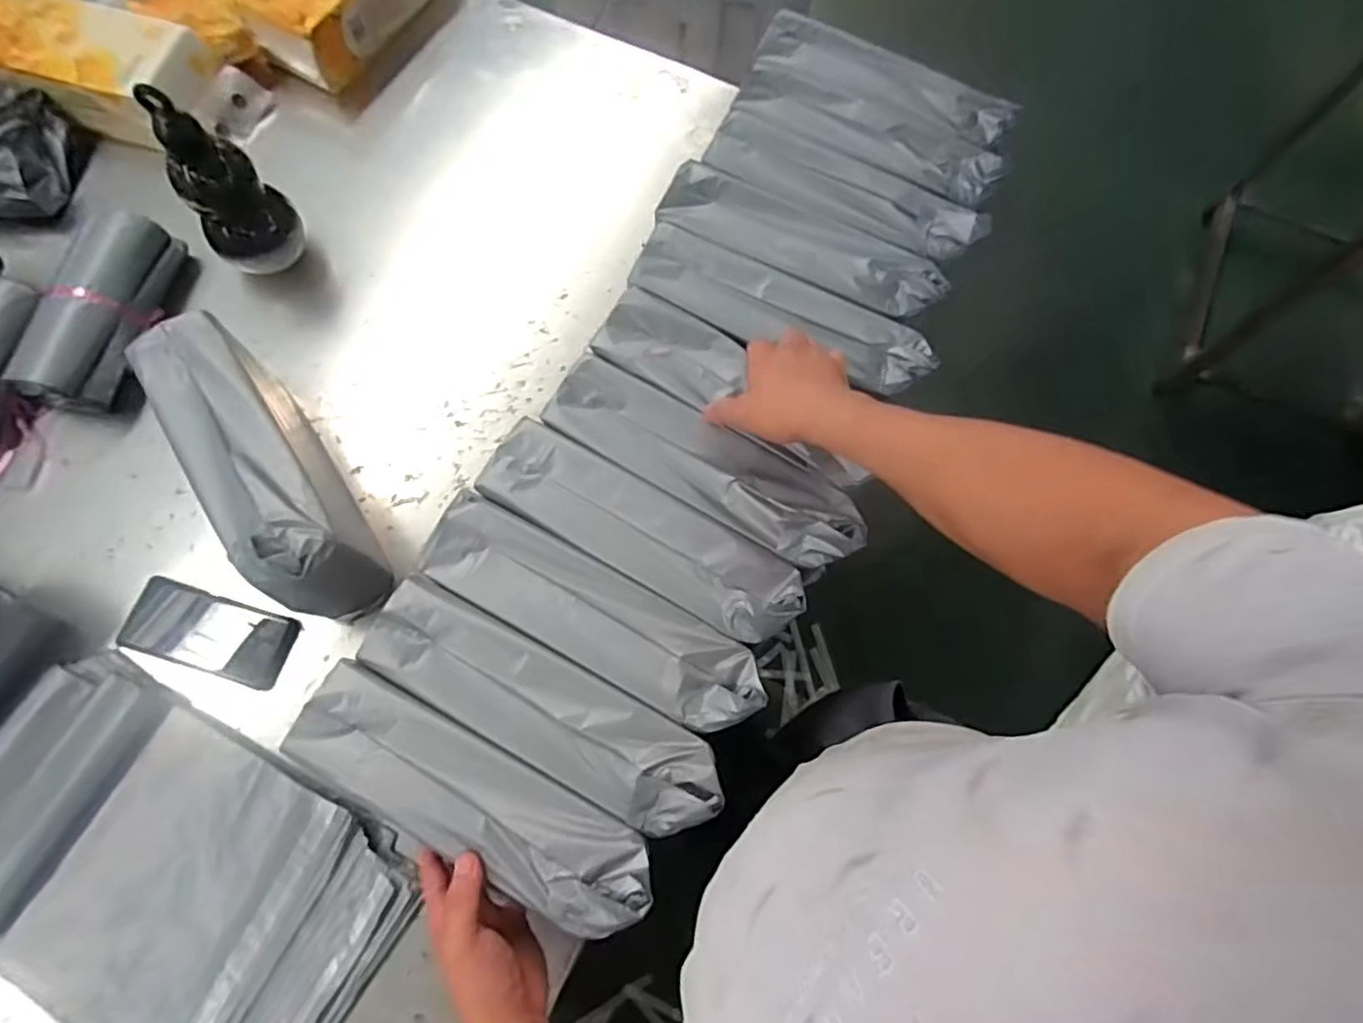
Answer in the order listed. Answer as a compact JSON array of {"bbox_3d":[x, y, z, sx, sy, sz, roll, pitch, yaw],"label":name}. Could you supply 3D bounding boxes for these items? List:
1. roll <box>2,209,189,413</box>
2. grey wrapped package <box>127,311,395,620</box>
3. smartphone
[{"bbox_3d":[-0.678,-0.233,0.759,0.098,0.065,0.237,10,72,1],"label":"roll"},{"bbox_3d":[-0.423,-0.038,0.670,0.096,0.156,0.339,-34,77,-12],"label":"grey wrapped package"},{"bbox_3d":[-0.498,0.128,0.689,0.178,0.011,0.074,16,72,3],"label":"smartphone"}]

